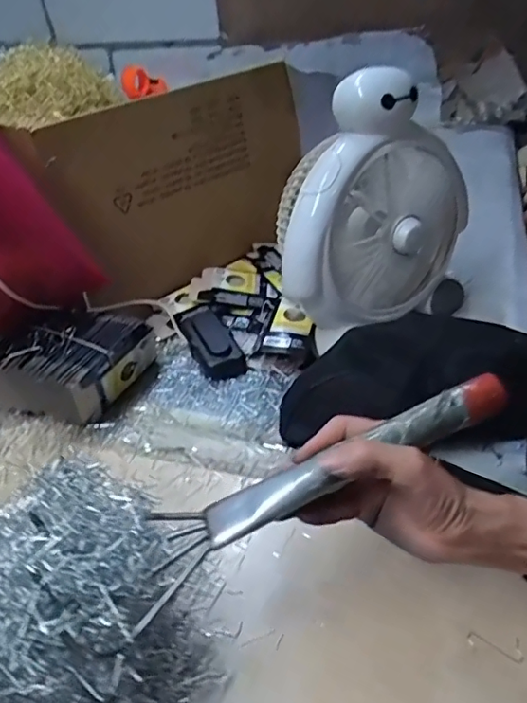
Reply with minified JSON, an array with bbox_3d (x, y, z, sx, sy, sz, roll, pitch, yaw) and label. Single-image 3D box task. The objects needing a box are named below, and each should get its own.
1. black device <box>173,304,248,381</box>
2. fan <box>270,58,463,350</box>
[{"bbox_3d":[-0.065,-0.015,0.651,0.055,0.022,0.121,-19,41,-17],"label":"black device"},{"bbox_3d":[0.126,-0.160,0.597,0.229,0.240,0.125,-12,40,-8],"label":"fan"}]

